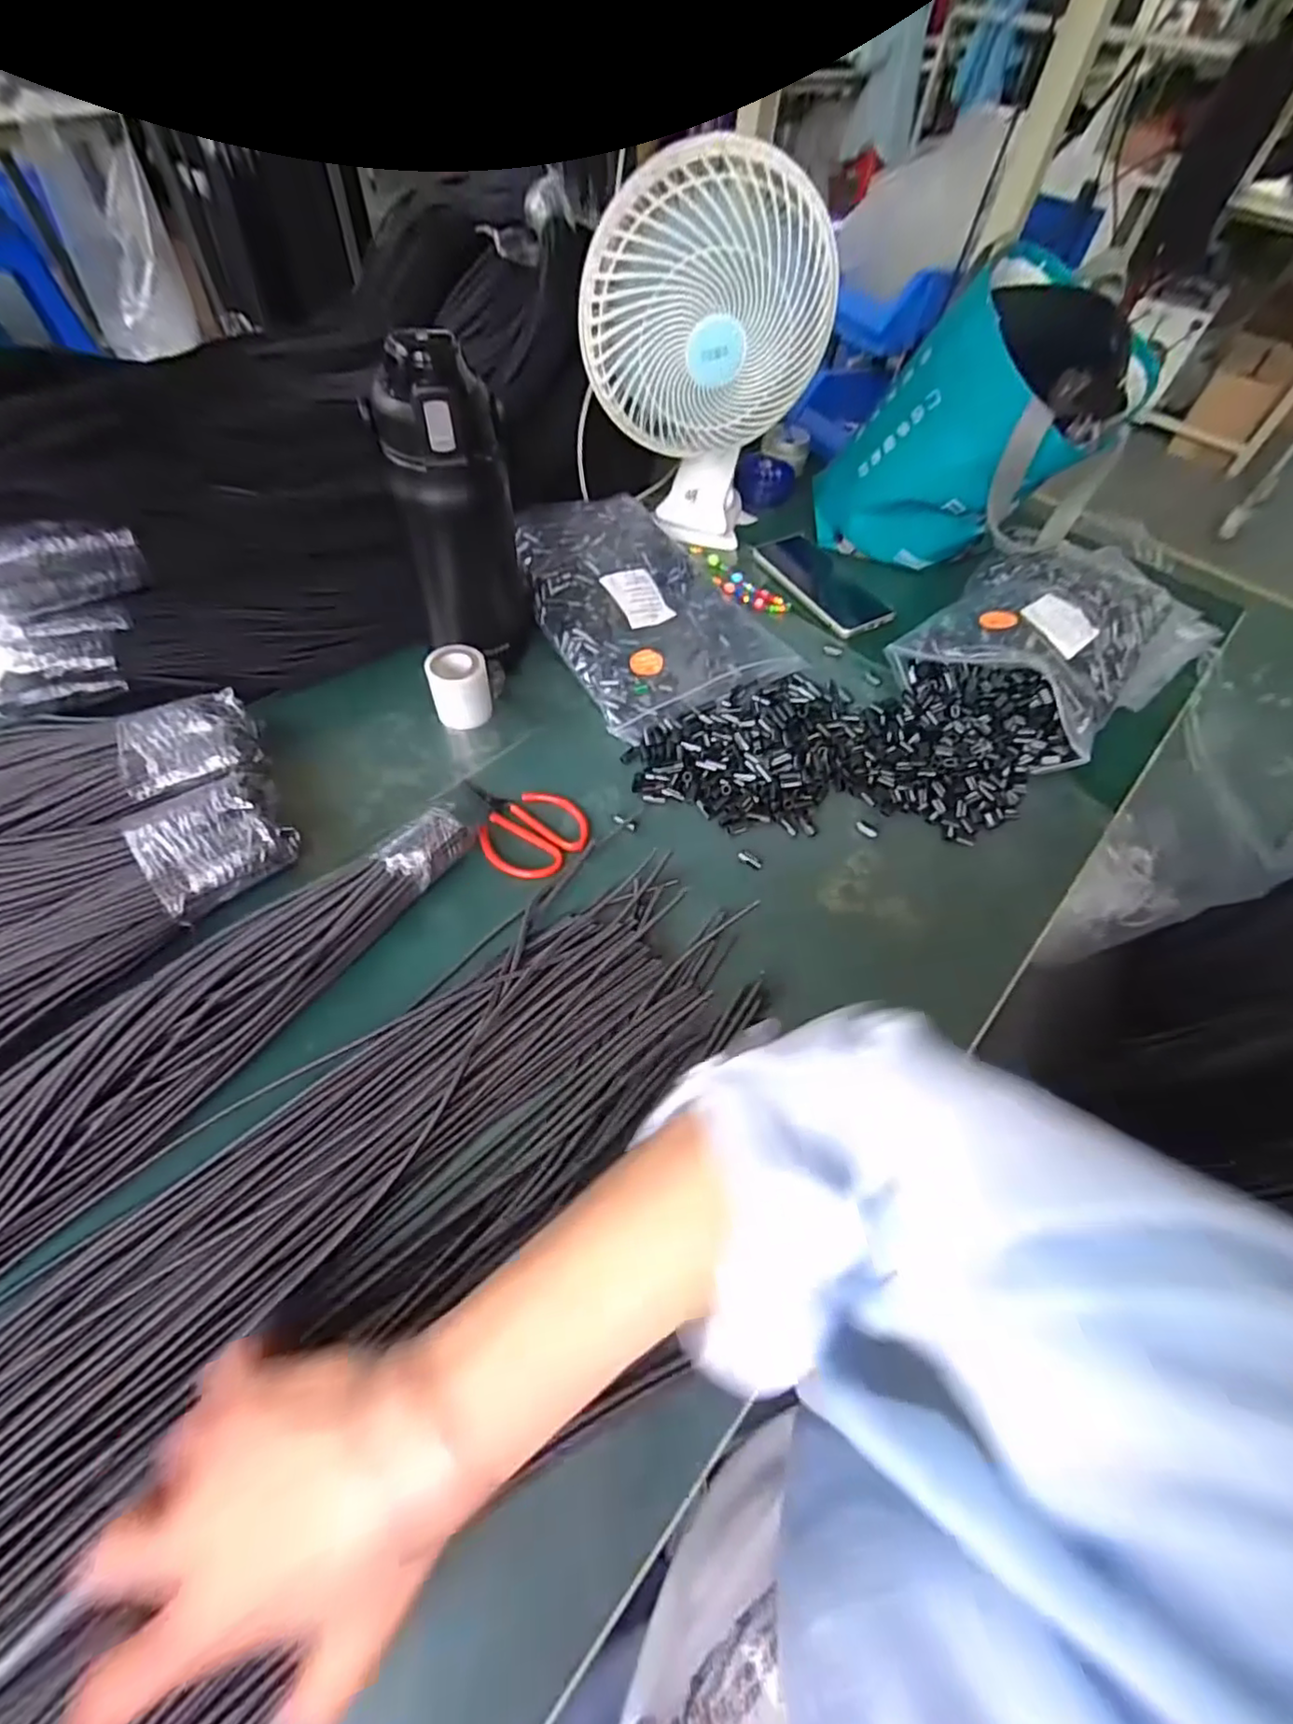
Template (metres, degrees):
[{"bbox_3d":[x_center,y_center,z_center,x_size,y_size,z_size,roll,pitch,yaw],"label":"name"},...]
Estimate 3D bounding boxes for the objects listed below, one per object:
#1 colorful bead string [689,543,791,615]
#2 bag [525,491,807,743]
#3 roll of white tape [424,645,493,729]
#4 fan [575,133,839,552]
[{"bbox_3d":[0.095,-0.304,0.679,0.129,0.015,0.046,40,62,20],"label":"colorful bead string"},{"bbox_3d":[0.000,-0.260,0.610,0.205,0.051,0.270,-24,62,-19],"label":"bag"},{"bbox_3d":[-0.157,-0.146,0.530,0.049,0.054,0.046,-11,58,-12],"label":"roll of white tape"},{"bbox_3d":[0.055,-0.456,0.594,0.206,0.296,0.166,11,56,3],"label":"fan"}]

